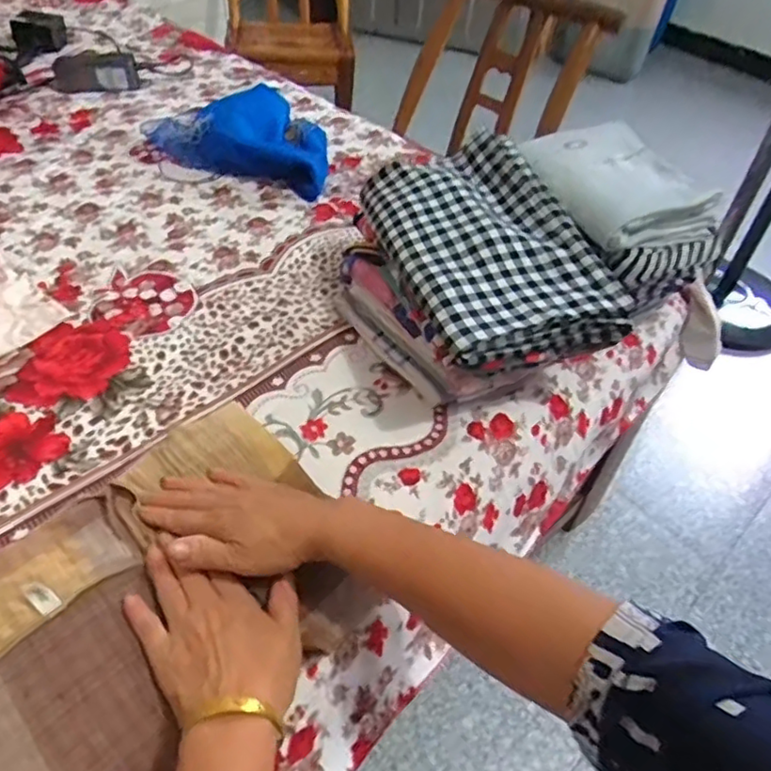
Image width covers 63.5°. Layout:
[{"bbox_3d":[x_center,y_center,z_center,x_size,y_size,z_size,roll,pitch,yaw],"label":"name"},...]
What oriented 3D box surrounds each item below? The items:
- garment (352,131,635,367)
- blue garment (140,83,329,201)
[{"bbox_3d":[0.090,-0.141,0.597,0.166,0.059,0.279,-11,50,-16],"label":"garment"},{"bbox_3d":[-0.194,-0.349,0.889,0.222,0.041,0.303,-25,55,-27],"label":"blue garment"}]

